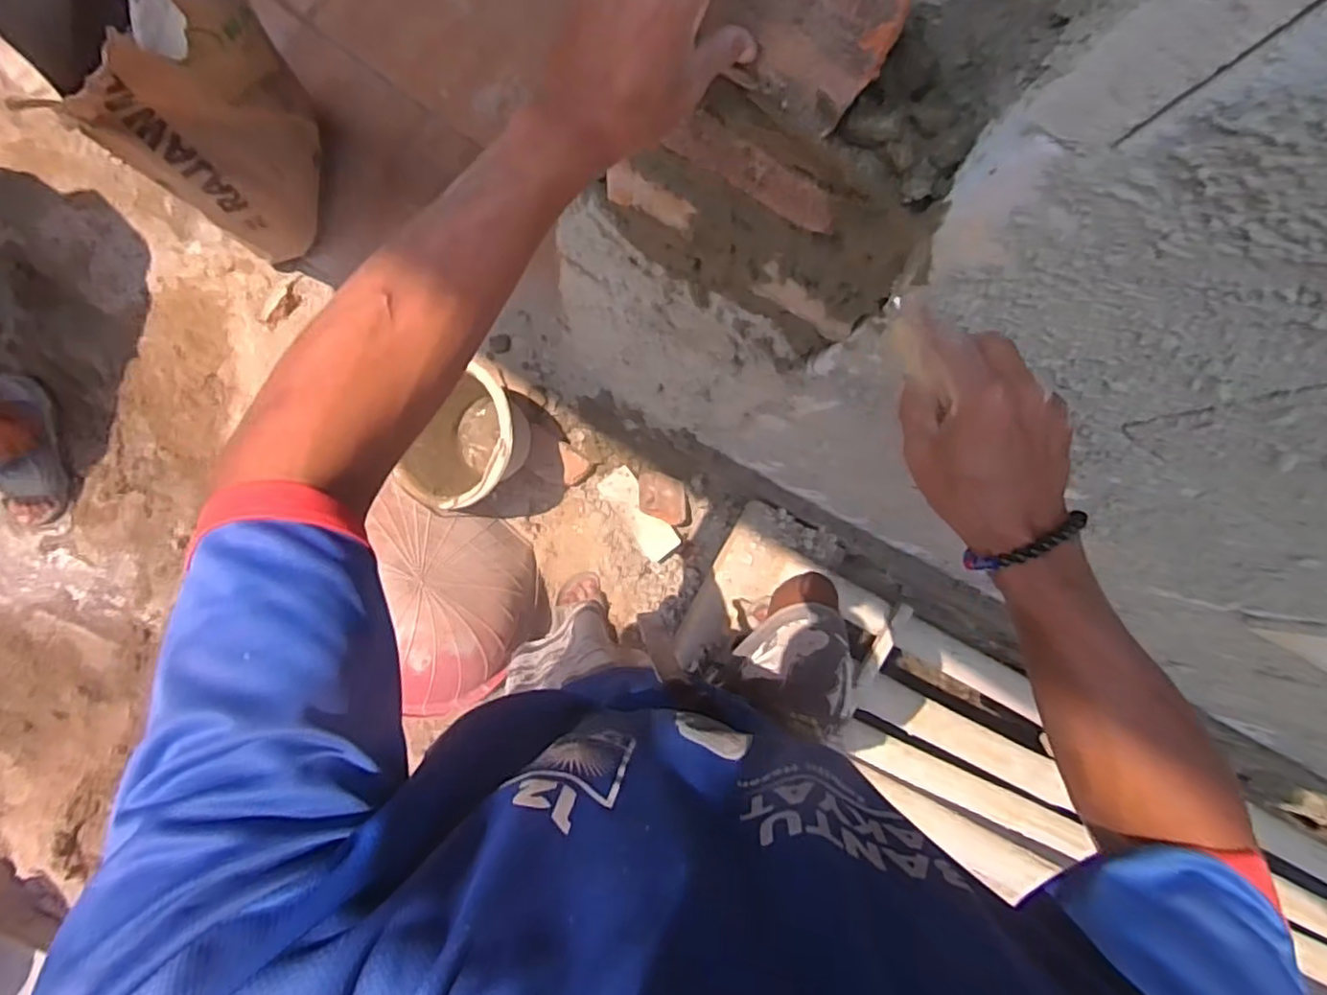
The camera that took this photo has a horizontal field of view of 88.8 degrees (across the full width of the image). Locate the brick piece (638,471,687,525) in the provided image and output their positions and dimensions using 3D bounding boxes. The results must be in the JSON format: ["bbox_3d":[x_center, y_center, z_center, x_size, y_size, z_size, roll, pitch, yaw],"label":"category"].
[{"bbox_3d":[-0.001,0.000,1.410,0.105,0.067,0.098,1,86,-8],"label":"brick piece"}]

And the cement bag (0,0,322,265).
[{"bbox_3d":[-0.751,-0.613,1.029,0.267,0.529,0.303,18,84,-7],"label":"cement bag"}]

